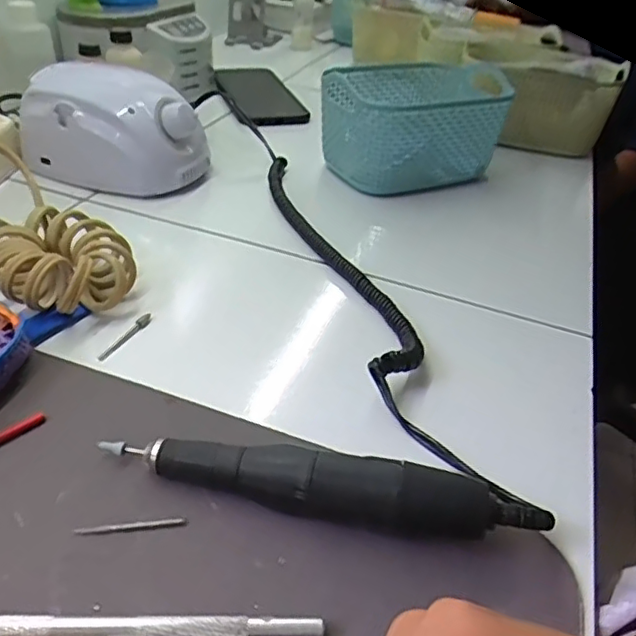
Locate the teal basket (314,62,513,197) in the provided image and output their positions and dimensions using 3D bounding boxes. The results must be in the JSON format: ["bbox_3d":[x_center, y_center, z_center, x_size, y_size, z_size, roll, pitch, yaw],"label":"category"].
[{"bbox_3d":[0.085,-0.178,0.554,0.154,0.093,0.120,-15,41,-25],"label":"teal basket"}]

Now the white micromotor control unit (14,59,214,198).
[{"bbox_3d":[-0.174,-0.163,0.509,0.145,0.082,0.082,12,37,9],"label":"white micromotor control unit"}]

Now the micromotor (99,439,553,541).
[{"bbox_3d":[0.000,0.071,0.255,0.185,0.028,0.025,12,37,8],"label":"micromotor"}]

